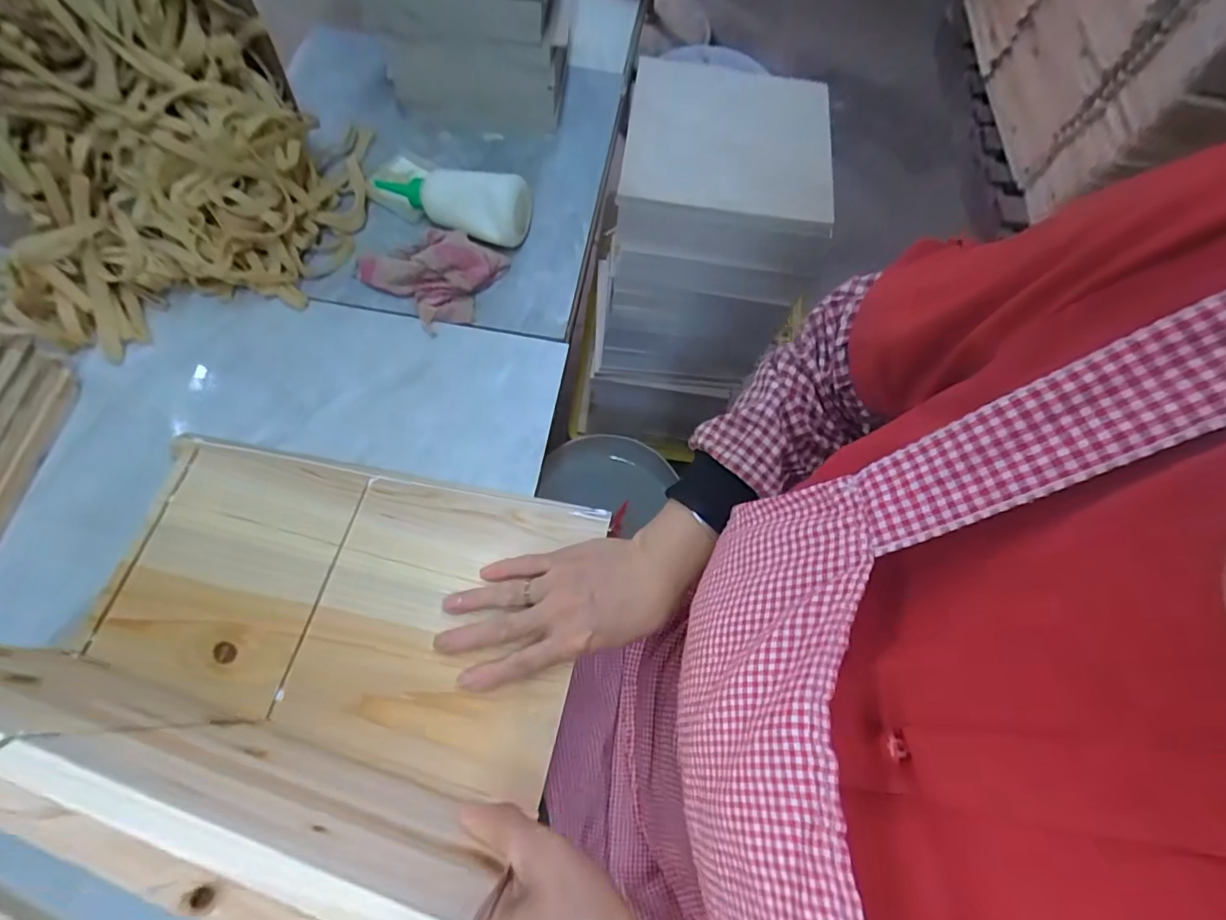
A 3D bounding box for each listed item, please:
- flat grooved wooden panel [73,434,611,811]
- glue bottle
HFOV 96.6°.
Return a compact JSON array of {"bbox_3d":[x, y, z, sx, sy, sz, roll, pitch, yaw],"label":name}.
[{"bbox_3d":[-0.200,0.101,0.424,0.349,0.015,0.210,13,67,3],"label":"flat grooved wooden panel"},{"bbox_3d":[-0.163,-0.261,0.546,0.160,0.052,0.064,6,67,0],"label":"glue bottle"}]

